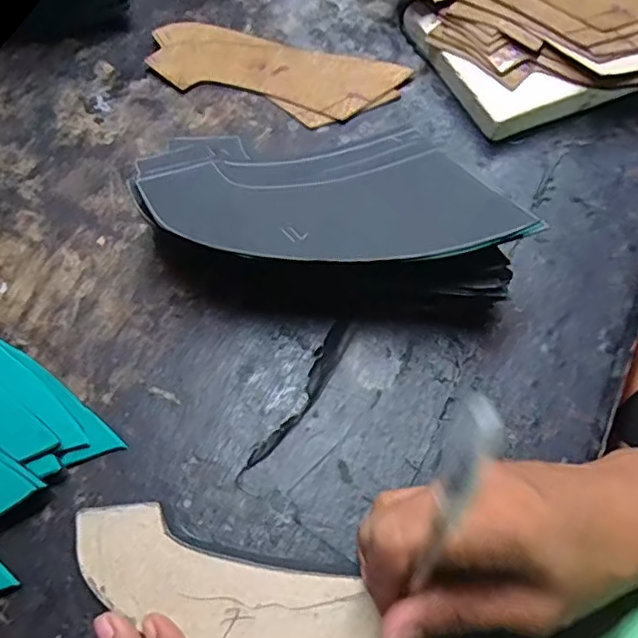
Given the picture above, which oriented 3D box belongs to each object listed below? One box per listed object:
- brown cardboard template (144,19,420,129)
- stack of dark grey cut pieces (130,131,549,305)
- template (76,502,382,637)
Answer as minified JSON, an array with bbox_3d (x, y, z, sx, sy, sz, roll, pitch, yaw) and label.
[{"bbox_3d":[-0.036,-0.181,0.427,0.184,0.006,0.067,19,68,11],"label":"brown cardboard template"},{"bbox_3d":[0.004,-0.056,0.327,0.189,0.064,0.107,-1,63,2],"label":"stack of dark grey cut pieces"},{"bbox_3d":[-0.027,0.132,0.261,0.182,0.005,0.054,20,65,13],"label":"template"}]

